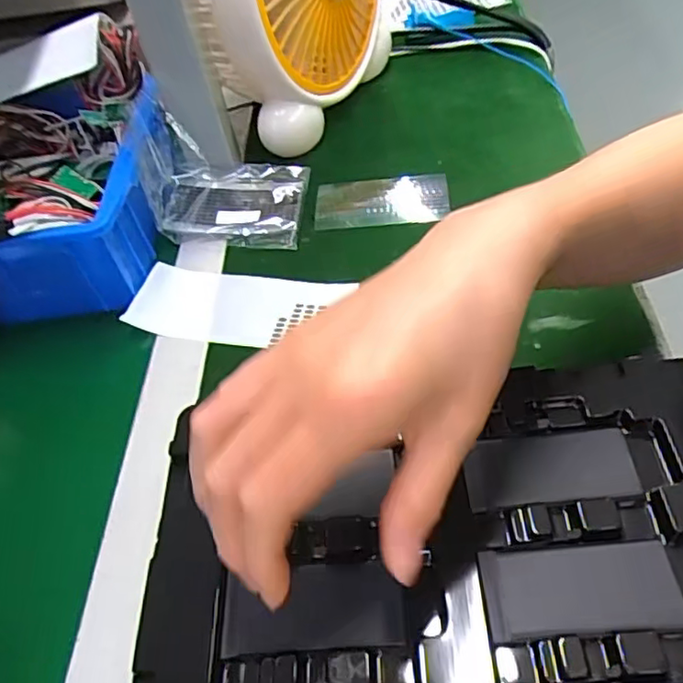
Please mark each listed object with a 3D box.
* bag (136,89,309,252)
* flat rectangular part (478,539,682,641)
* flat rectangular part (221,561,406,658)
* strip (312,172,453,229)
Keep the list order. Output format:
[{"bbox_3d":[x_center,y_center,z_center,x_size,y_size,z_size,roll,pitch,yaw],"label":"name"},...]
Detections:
[{"bbox_3d":[-0.092,-0.136,0.501,0.115,0.070,0.096,0,50,9],"label":"bag"},{"bbox_3d":[0.098,0.101,0.254,0.076,0.004,0.035,-6,50,4],"label":"flat rectangular part"},{"bbox_3d":[-0.012,0.114,0.264,0.075,0.006,0.035,-6,50,-5],"label":"flat rectangular part"},{"bbox_3d":[0.033,-0.117,0.518,0.109,0.010,0.057,-5,53,7],"label":"strip"}]

